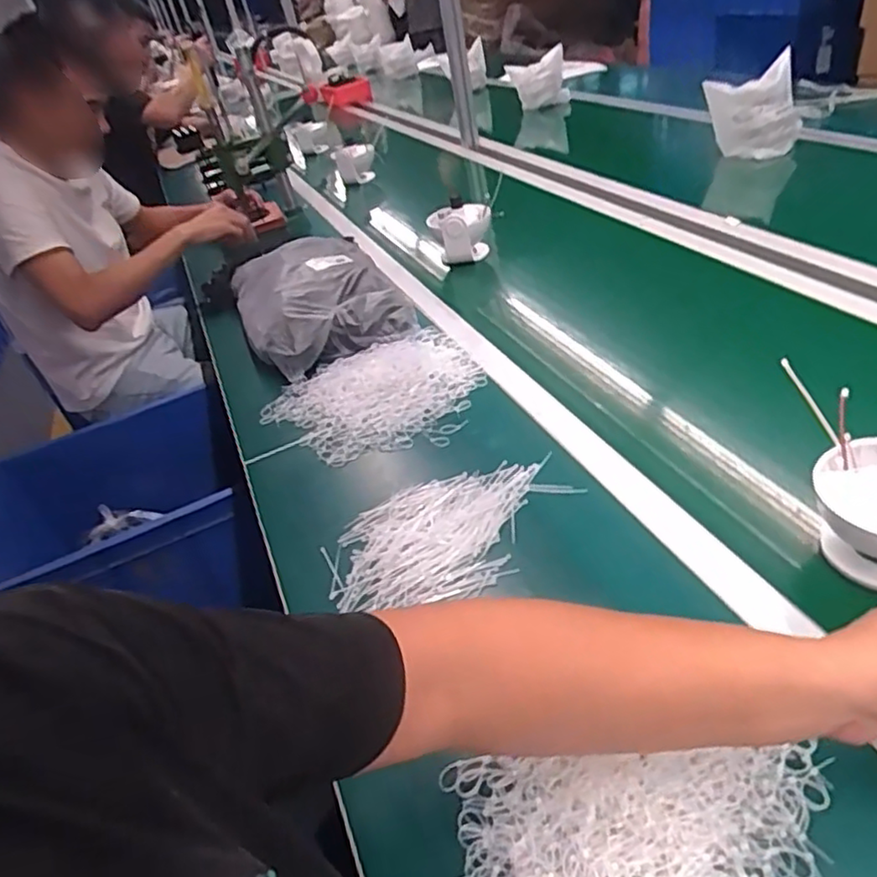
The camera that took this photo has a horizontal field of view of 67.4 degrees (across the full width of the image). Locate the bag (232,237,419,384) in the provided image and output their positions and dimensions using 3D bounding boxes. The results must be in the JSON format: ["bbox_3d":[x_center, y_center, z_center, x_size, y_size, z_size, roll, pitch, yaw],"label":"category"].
[{"bbox_3d":[-0.214,-0.240,1.120,0.248,0.109,0.335,-25,37,-12],"label":"bag"}]

